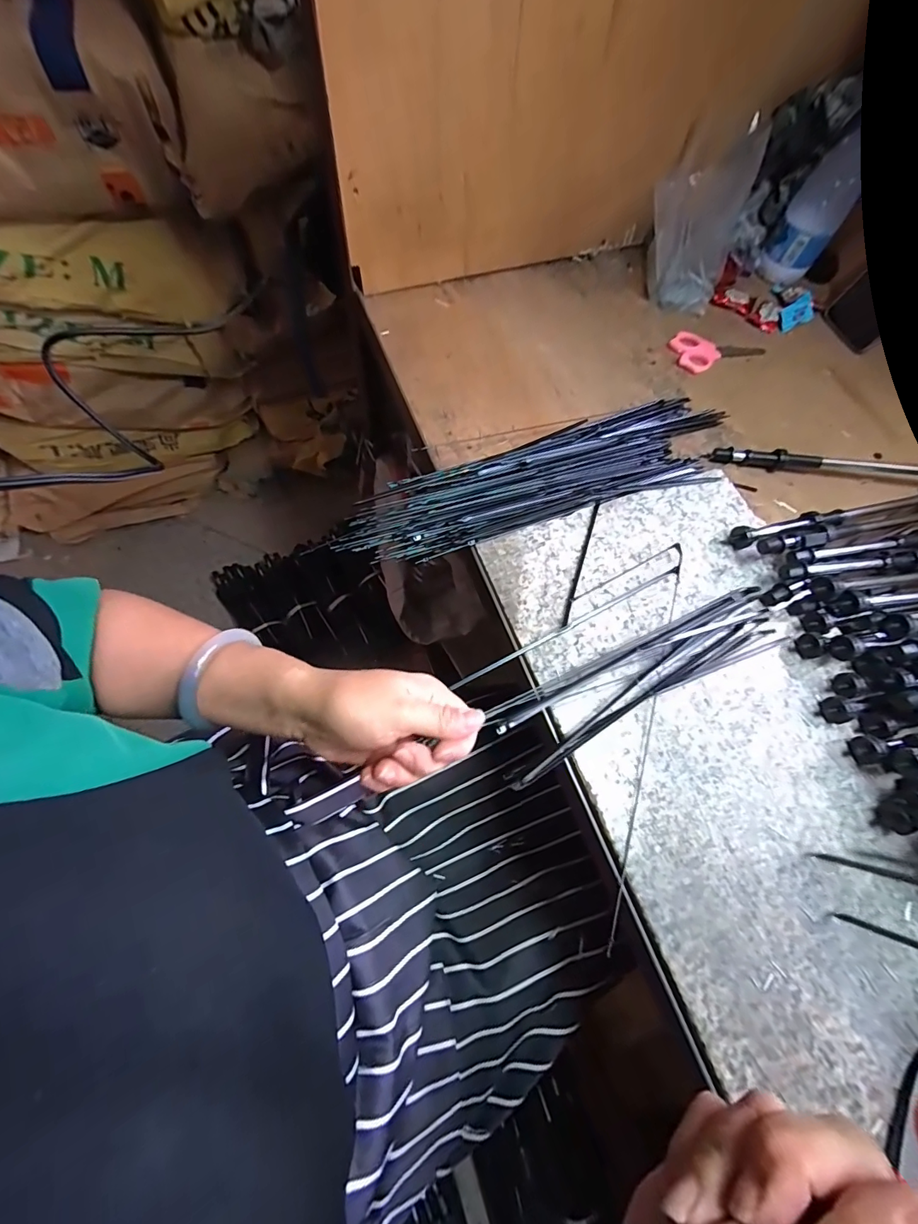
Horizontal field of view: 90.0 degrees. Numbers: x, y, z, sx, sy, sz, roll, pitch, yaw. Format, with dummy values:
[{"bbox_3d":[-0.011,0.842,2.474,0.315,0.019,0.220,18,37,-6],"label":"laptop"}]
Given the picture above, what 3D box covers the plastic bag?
[{"bbox_3d":[0.266,-0.438,0.517,0.102,0.126,0.108,21,68,4],"label":"plastic bag"}]

